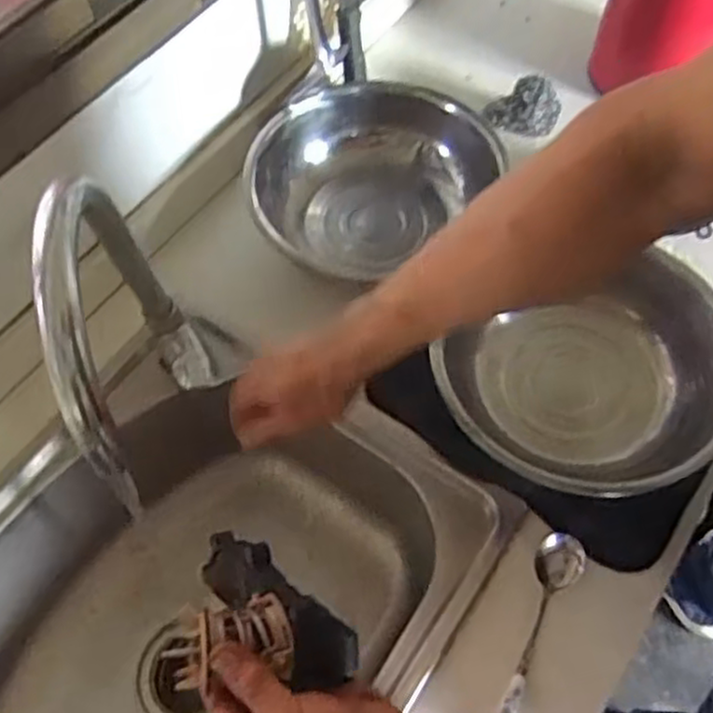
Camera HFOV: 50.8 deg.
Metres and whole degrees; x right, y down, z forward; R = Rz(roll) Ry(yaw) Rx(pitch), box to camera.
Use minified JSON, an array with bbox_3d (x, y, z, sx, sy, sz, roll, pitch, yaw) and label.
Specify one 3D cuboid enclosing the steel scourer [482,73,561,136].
[{"bbox_3d":[0.191,-0.284,0.860,0.087,0.055,0.048,-4,59,0],"label":"steel scourer"}]

